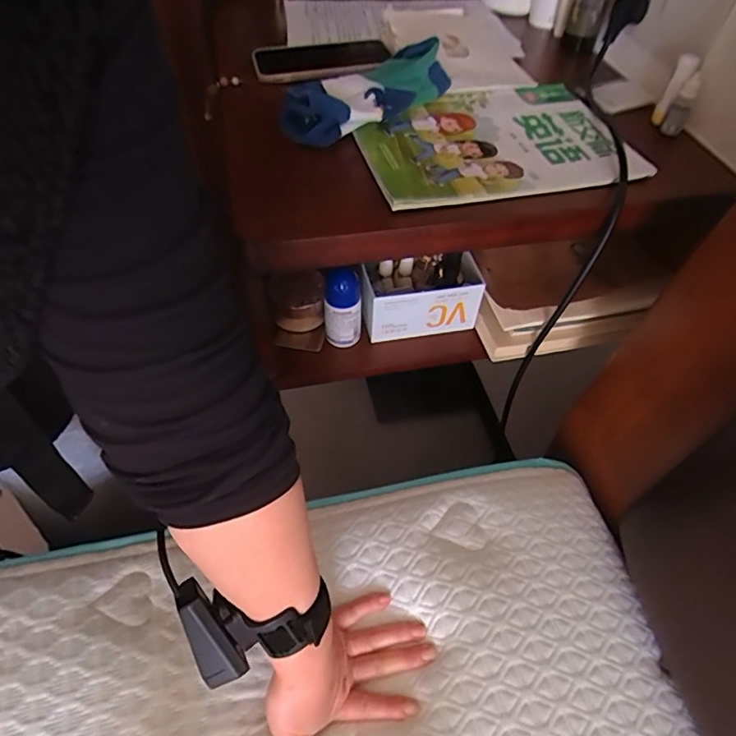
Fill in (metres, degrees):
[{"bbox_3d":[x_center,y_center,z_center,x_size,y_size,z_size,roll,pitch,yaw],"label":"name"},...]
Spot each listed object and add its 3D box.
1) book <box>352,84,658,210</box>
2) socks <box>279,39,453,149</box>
[{"bbox_3d":[0.123,-0.233,0.534,0.261,0.014,0.192,-13,53,-12],"label":"book"},{"bbox_3d":[0.000,-0.288,0.546,0.098,0.043,0.191,32,57,21],"label":"socks"}]

